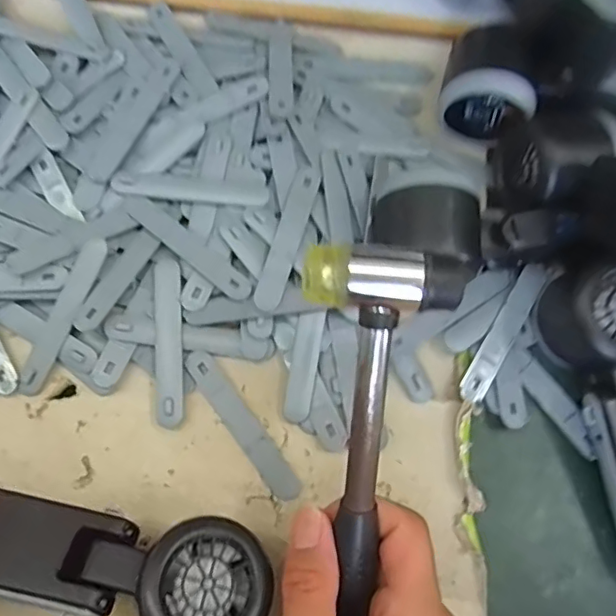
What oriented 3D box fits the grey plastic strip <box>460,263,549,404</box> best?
[{"bbox_3d":[0.114,0.013,0.327,0.016,0.004,0.093,34,72,3],"label":"grey plastic strip"}]

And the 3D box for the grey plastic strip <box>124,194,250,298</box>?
[{"bbox_3d":[-0.072,-0.037,0.334,0.096,0.008,0.016,39,77,9],"label":"grey plastic strip"}]

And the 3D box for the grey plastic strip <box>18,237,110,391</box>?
[{"bbox_3d":[-0.139,0.004,0.319,0.015,0.005,0.094,27,86,2],"label":"grey plastic strip"}]

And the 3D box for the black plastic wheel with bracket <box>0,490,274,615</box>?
[{"bbox_3d":[-0.091,0.109,0.249,0.148,0.021,0.052,15,74,6],"label":"black plastic wheel with bracket"}]

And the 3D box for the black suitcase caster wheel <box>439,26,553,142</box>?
[{"bbox_3d":[0.114,-0.143,0.354,0.056,0.045,0.067,13,78,2],"label":"black suitcase caster wheel"}]

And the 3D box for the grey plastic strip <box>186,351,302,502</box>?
[{"bbox_3d":[-0.037,0.065,0.313,0.015,0.004,0.095,-36,78,-11],"label":"grey plastic strip"}]

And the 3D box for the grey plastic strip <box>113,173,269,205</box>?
[{"bbox_3d":[-0.071,-0.073,0.344,0.093,0.005,0.016,5,74,0],"label":"grey plastic strip"}]

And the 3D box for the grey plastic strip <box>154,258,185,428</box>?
[{"bbox_3d":[-0.079,0.018,0.320,0.016,0.007,0.095,-3,74,-2],"label":"grey plastic strip"}]

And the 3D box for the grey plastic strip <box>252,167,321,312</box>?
[{"bbox_3d":[-0.012,-0.042,0.332,0.015,0.004,0.093,17,72,6],"label":"grey plastic strip"}]

